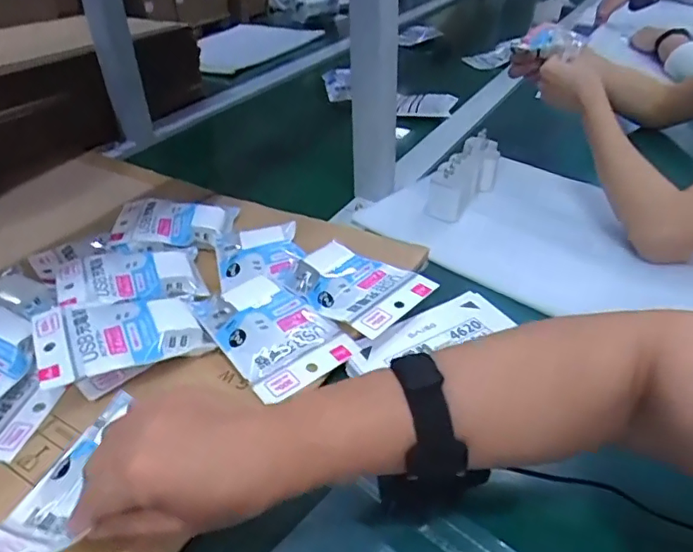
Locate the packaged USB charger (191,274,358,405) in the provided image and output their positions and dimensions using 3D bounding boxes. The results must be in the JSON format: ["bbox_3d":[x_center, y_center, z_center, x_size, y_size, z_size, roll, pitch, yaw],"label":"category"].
[{"bbox_3d":[-0.066,0.043,0.476,0.091,0.031,0.131,-28,43,-30],"label":"packaged USB charger"}]

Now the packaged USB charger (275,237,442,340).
[{"bbox_3d":[0.008,0.010,0.513,0.124,0.024,0.091,27,45,34],"label":"packaged USB charger"}]

